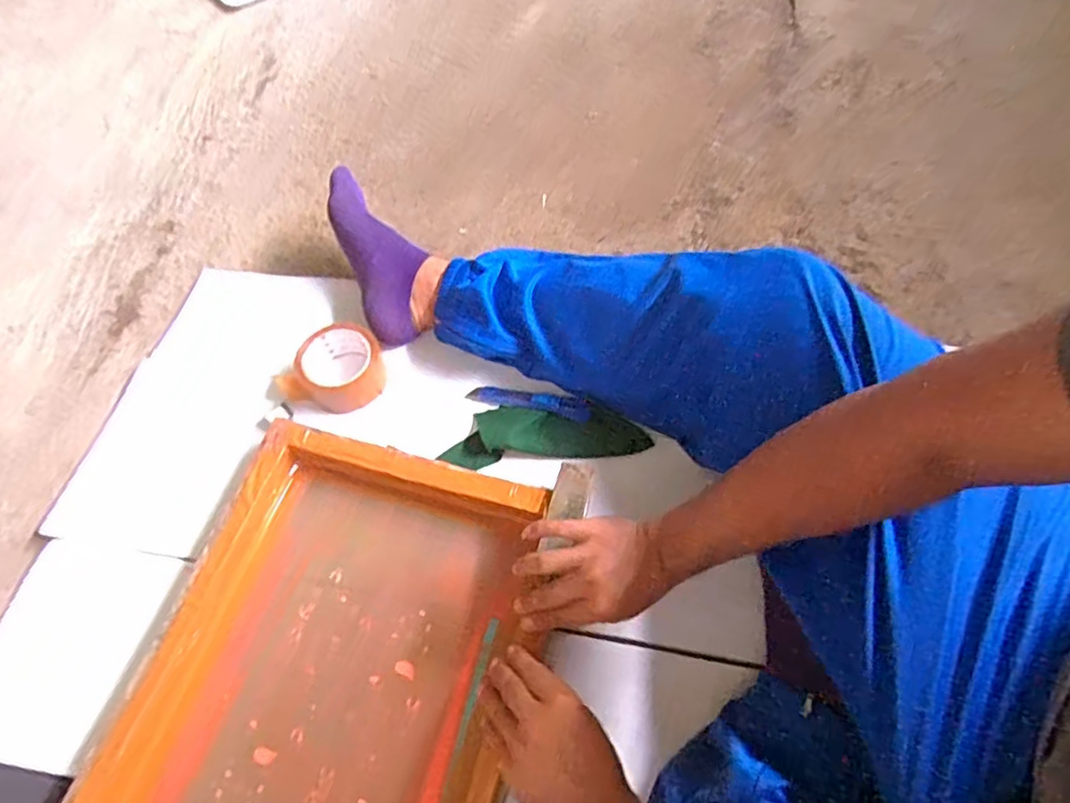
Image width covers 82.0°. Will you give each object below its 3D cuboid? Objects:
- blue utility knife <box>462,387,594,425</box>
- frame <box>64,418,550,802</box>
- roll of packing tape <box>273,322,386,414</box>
[{"bbox_3d":[-0.007,-0.002,0.724,0.148,0.022,0.023,14,64,10],"label":"blue utility knife"},{"bbox_3d":[-0.188,0.262,0.577,0.352,0.046,0.447,14,64,10],"label":"frame"},{"bbox_3d":[-0.240,-0.042,0.733,0.110,0.047,0.096,7,63,6],"label":"roll of packing tape"}]

